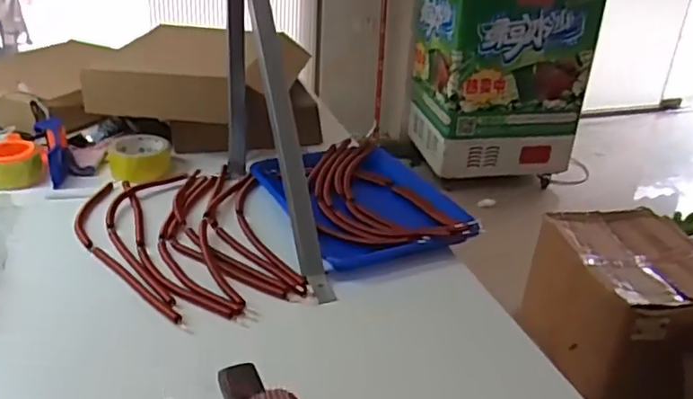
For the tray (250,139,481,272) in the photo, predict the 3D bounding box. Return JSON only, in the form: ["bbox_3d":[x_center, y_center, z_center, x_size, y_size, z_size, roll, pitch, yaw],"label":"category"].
[{"bbox_3d":[0.021,0.003,0.959,0.265,0.052,0.338,-9,31,-24],"label":"tray"}]

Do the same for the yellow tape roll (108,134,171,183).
[{"bbox_3d":[-0.340,-0.072,1.030,0.096,0.039,0.117,-5,29,-18],"label":"yellow tape roll"}]

